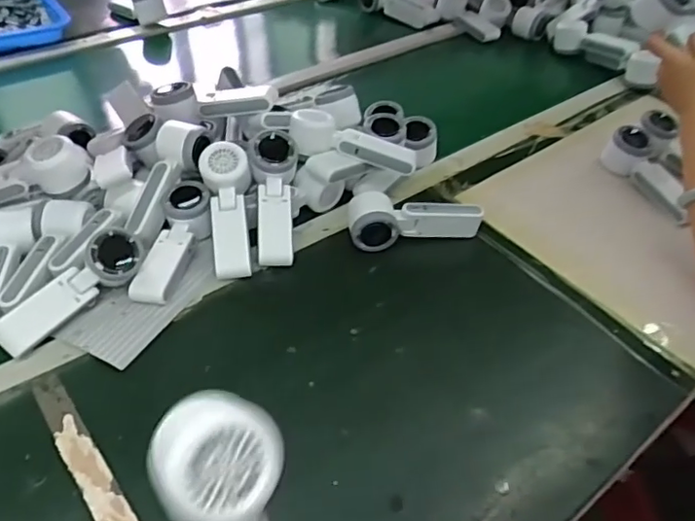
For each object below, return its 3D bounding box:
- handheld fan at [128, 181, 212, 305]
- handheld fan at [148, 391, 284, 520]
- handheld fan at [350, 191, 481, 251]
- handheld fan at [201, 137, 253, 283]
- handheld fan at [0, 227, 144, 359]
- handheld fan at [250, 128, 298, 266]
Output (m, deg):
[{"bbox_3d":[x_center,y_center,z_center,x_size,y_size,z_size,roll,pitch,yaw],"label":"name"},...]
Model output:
[{"bbox_3d":[-0.197,-0.029,0.684,0.055,0.046,0.179,8,46,2],"label":"handheld fan"},{"bbox_3d":[-0.059,0.155,0.302,0.060,0.037,0.166,-6,92,-12],"label":"handheld fan"},{"bbox_3d":[0.080,-0.058,0.739,0.165,0.047,0.070,-11,48,-15],"label":"handheld fan"},{"bbox_3d":[-0.140,-0.059,0.698,0.055,0.041,0.166,-5,75,-10],"label":"handheld fan"},{"bbox_3d":[-0.287,0.026,0.614,0.052,0.048,0.166,34,52,25],"label":"handheld fan"},{"bbox_3d":[-0.088,-0.079,0.713,0.056,0.049,0.179,-1,72,-7],"label":"handheld fan"}]

